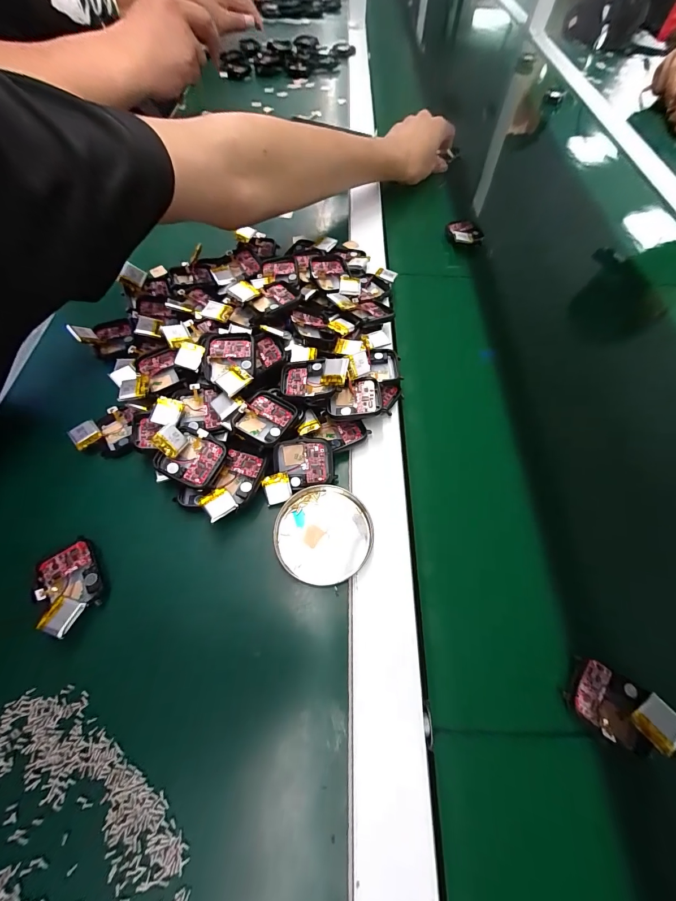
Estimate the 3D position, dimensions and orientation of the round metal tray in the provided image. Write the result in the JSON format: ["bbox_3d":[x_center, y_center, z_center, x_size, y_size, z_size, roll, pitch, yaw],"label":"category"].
[{"bbox_3d":[-0.010,0.057,0.231,0.067,0.009,0.065,1,63,-1],"label":"round metal tray"}]

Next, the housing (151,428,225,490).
[{"bbox_3d":[-0.102,0.006,0.232,0.040,0.011,0.036,20,64,8],"label":"housing"}]

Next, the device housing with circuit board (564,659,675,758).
[{"bbox_3d":[0.160,0.146,0.187,0.051,0.015,0.035,29,66,12],"label":"device housing with circuit board"}]

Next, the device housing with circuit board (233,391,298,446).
[{"bbox_3d":[-0.052,-0.024,0.242,0.035,0.013,0.042,24,65,10],"label":"device housing with circuit board"}]

